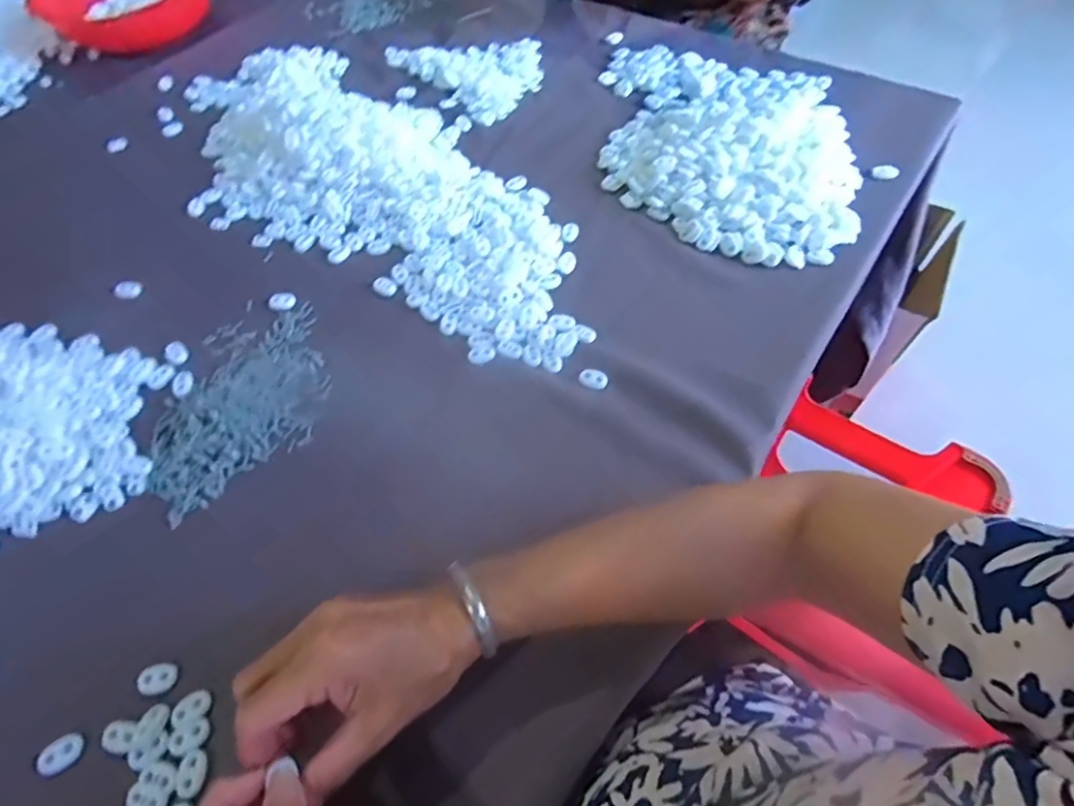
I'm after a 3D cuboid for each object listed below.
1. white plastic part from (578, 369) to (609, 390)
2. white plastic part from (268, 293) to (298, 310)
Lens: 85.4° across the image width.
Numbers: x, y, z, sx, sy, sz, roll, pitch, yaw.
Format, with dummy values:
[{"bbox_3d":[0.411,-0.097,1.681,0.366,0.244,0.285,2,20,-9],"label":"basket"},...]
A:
[{"bbox_3d":[0.045,-0.019,0.466,0.023,0.004,0.017,14,58,13],"label":"white plastic part"},{"bbox_3d":[-0.232,-0.093,0.528,0.026,0.004,0.020,-4,56,2],"label":"white plastic part"}]

